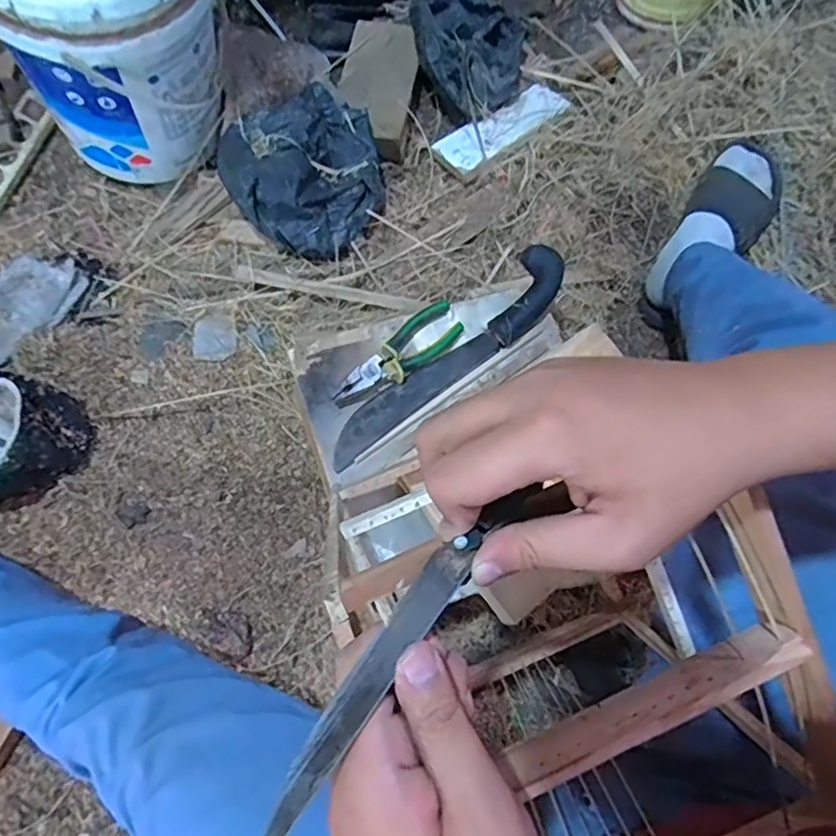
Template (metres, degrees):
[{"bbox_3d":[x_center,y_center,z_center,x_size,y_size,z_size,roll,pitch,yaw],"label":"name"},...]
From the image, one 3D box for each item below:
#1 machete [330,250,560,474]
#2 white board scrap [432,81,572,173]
[{"bbox_3d":[0.046,-0.069,0.673,0.070,0.038,0.356,43,79,13],"label":"machete"},{"bbox_3d":[0.137,-0.468,0.963,0.214,0.010,0.079,-30,65,-2],"label":"white board scrap"}]

